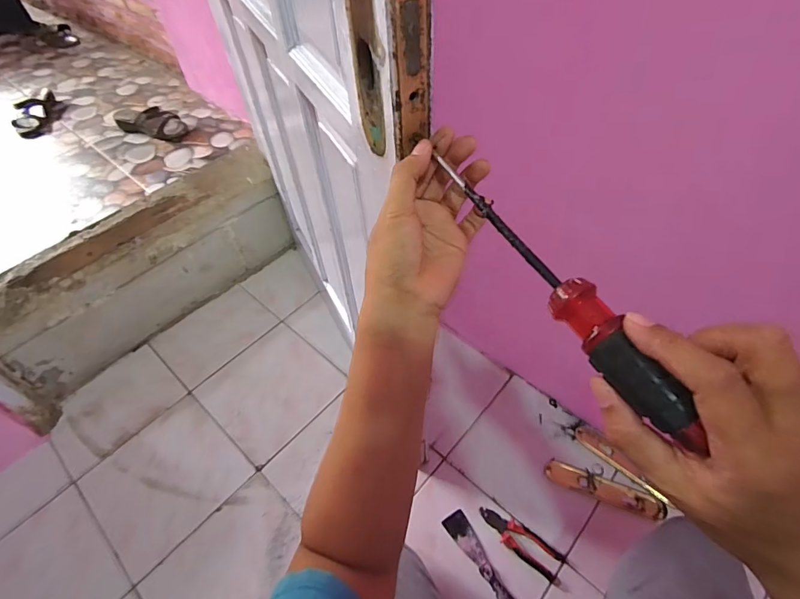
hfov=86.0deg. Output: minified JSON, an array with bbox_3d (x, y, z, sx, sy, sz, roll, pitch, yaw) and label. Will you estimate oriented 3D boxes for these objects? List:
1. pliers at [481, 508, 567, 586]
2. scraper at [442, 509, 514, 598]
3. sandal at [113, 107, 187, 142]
[{"bbox_3d":[0.242,0.484,0.861,0.176,0.018,0.057,30,59,25],"label":"pliers"},{"bbox_3d":[0.163,0.515,0.841,0.043,0.011,0.202,-29,55,-18],"label":"scraper"},{"bbox_3d":[-0.762,-0.552,1.324,0.236,0.054,0.112,19,55,18],"label":"sandal"}]

